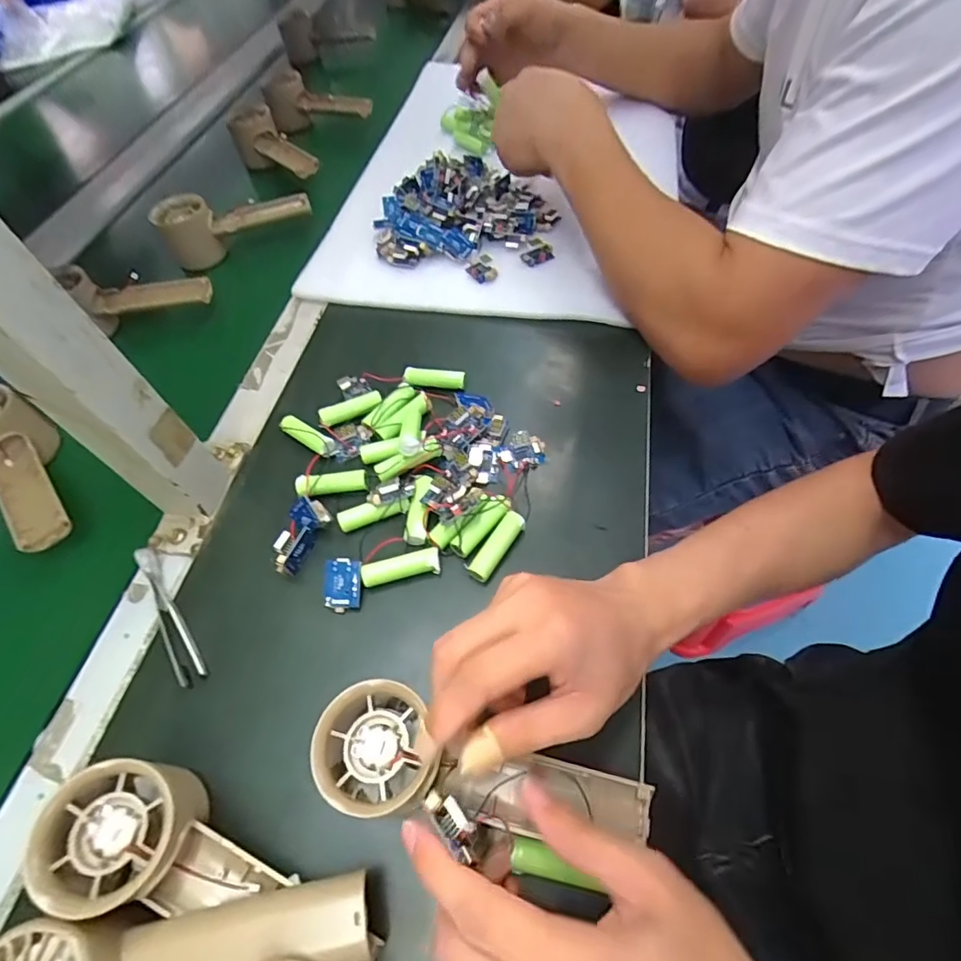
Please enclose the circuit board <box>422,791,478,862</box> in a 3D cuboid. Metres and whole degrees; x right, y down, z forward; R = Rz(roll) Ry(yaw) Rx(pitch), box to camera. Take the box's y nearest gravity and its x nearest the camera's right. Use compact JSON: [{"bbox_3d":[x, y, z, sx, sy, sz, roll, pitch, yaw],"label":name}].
[{"bbox_3d":[-0.011,0.139,0.214,0.012,0.006,0.028,-41,44,-22],"label":"circuit board"}]

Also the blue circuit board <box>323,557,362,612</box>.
[{"bbox_3d":[-0.087,0.066,0.331,0.023,0.004,0.032,5,82,-1],"label":"blue circuit board"}]

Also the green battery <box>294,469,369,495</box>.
[{"bbox_3d":[-0.107,0.002,0.377,0.051,0.011,0.015,-9,56,-4],"label":"green battery"}]

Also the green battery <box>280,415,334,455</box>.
[{"bbox_3d":[-0.134,-0.034,0.403,0.054,0.016,0.013,30,62,21],"label":"green battery"}]

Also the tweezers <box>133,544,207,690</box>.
[{"bbox_3d":[-0.201,0.085,0.335,0.016,0.013,0.103,-32,60,-18],"label":"tweezers"}]

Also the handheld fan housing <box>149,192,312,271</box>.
[{"bbox_3d":[-0.264,-0.284,0.567,0.155,0.052,0.050,-25,58,-14],"label":"handheld fan housing"}]

